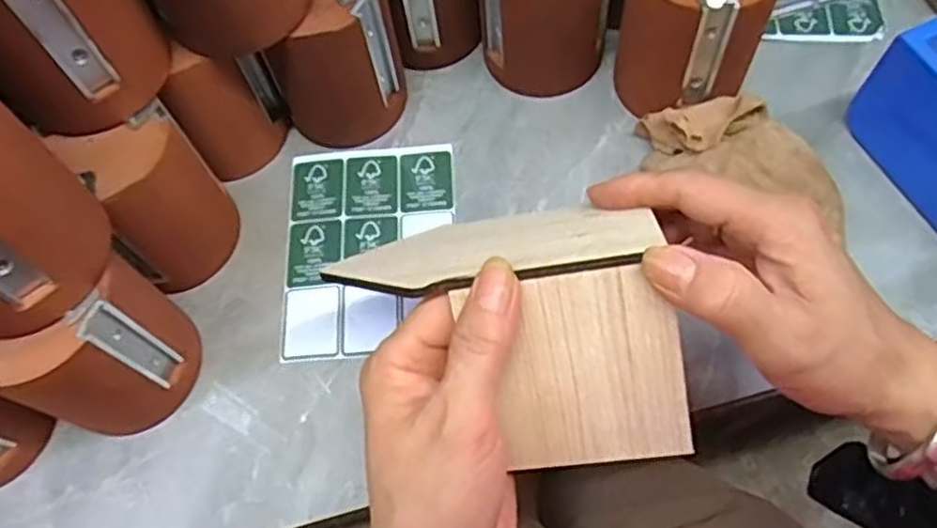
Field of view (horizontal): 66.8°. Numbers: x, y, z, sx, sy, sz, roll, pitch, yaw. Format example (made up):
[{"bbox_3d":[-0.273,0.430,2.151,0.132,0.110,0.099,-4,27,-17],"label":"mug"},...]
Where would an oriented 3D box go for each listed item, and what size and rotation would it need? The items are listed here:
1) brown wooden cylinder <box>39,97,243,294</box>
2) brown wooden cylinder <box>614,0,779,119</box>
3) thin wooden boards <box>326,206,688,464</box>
[{"bbox_3d":[-0.165,-0.033,0.388,0.059,0.096,0.060,-30,67,-12],"label":"brown wooden cylinder"},{"bbox_3d":[0.129,-0.139,0.413,0.081,0.103,0.074,-1,64,1],"label":"brown wooden cylinder"},{"bbox_3d":[0.020,0.032,0.319,0.141,0.071,0.101,-9,108,10],"label":"thin wooden boards"}]

